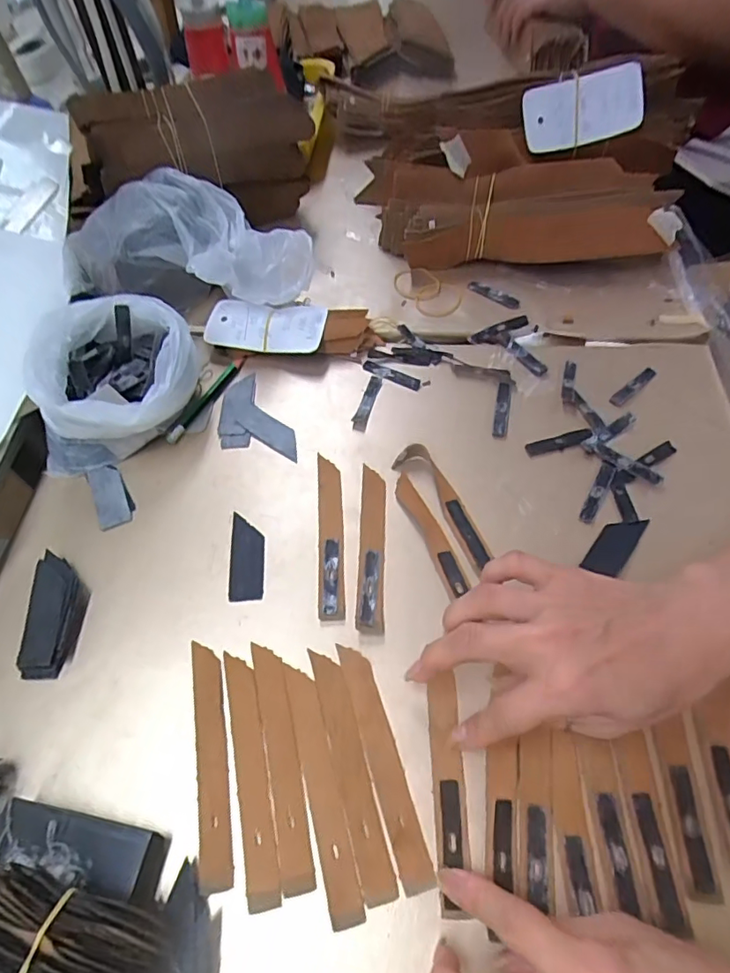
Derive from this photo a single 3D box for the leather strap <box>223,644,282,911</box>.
[{"bbox_3d":[-0.062,0.153,0.295,0.016,0.004,0.123,-12,56,-5],"label":"leather strap"}]

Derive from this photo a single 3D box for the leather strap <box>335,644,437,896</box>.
[{"bbox_3d":[0.010,0.146,0.296,0.017,0.004,0.123,-15,56,-7],"label":"leather strap"}]

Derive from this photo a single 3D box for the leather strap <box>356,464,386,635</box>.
[{"bbox_3d":[0.005,0.037,0.367,0.017,0.005,0.124,0,56,3],"label":"leather strap"}]

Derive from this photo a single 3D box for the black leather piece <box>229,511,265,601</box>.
[{"bbox_3d":[-0.080,0.047,0.369,0.022,0.004,0.064,-6,56,-1],"label":"black leather piece"}]

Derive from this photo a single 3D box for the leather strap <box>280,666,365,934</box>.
[{"bbox_3d":[-0.023,0.156,0.290,0.017,0.004,0.125,-14,56,-7],"label":"leather strap"}]

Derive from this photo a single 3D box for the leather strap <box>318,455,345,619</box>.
[{"bbox_3d":[-0.024,0.030,0.374,0.016,0.004,0.125,-4,56,0],"label":"leather strap"}]

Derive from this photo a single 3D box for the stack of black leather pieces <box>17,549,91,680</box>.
[{"bbox_3d":[-0.199,0.081,0.346,0.035,0.011,0.078,-5,56,-1],"label":"stack of black leather pieces"}]

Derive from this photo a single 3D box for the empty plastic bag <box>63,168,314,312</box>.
[{"bbox_3d":[-0.145,-0.206,0.488,0.198,0.094,0.117,-1,56,2],"label":"empty plastic bag"}]

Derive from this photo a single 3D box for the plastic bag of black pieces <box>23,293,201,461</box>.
[{"bbox_3d":[-0.181,-0.084,0.416,0.102,0.081,0.118,-4,56,0],"label":"plastic bag of black pieces"}]

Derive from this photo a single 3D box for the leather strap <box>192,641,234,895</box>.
[{"bbox_3d":[-0.086,0.147,0.299,0.017,0.004,0.124,-11,56,-5],"label":"leather strap"}]

